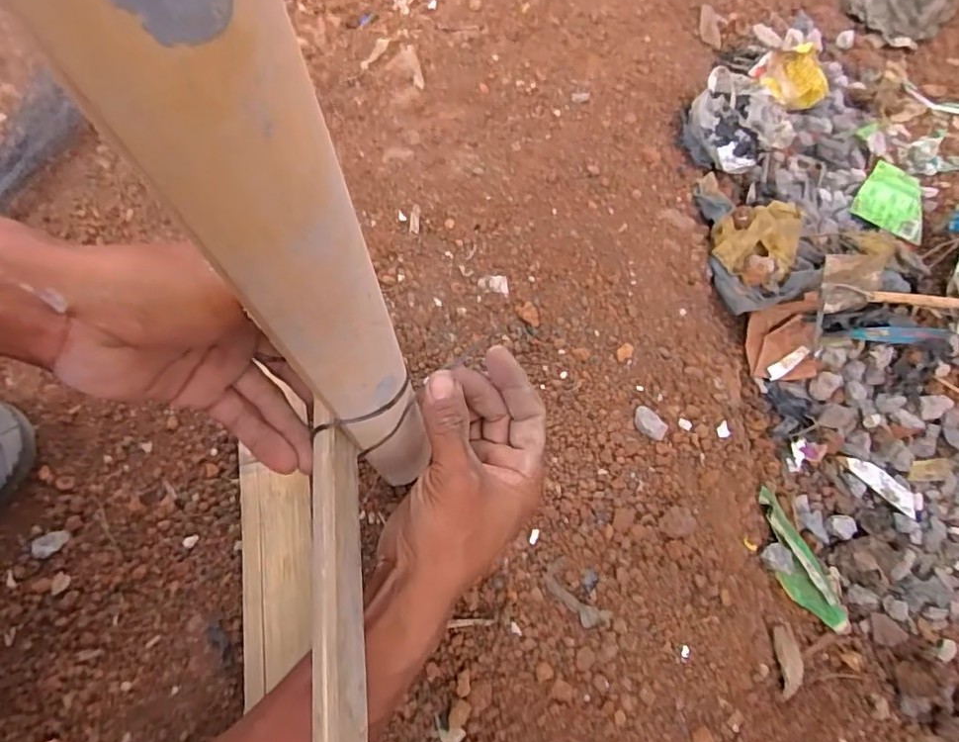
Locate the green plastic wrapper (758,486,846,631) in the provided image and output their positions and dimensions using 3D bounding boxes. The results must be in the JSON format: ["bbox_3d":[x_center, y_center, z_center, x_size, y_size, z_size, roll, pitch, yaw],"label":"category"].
[{"bbox_3d":[0.259,0.157,0.468,0.041,0.024,0.116,-23,70,-8],"label":"green plastic wrapper"}]

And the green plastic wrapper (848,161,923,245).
[{"bbox_3d":[0.434,-0.177,0.589,0.070,0.009,0.082,33,72,13],"label":"green plastic wrapper"}]

